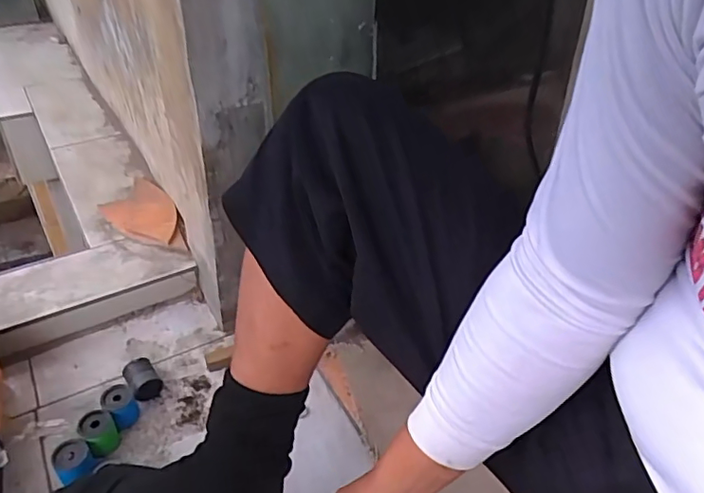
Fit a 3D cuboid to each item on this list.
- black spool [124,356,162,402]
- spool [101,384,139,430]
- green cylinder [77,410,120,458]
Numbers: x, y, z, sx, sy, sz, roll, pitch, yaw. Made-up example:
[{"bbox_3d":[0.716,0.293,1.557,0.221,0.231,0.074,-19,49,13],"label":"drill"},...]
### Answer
[{"bbox_3d":[-0.316,0.202,0.822,0.045,0.042,0.056,-23,47,-29],"label":"black spool"},{"bbox_3d":[-0.331,0.232,0.780,0.042,0.047,0.050,-23,47,-29],"label":"spool"},{"bbox_3d":[-0.345,0.259,0.745,0.042,0.052,0.051,-31,51,-34],"label":"green cylinder"}]

